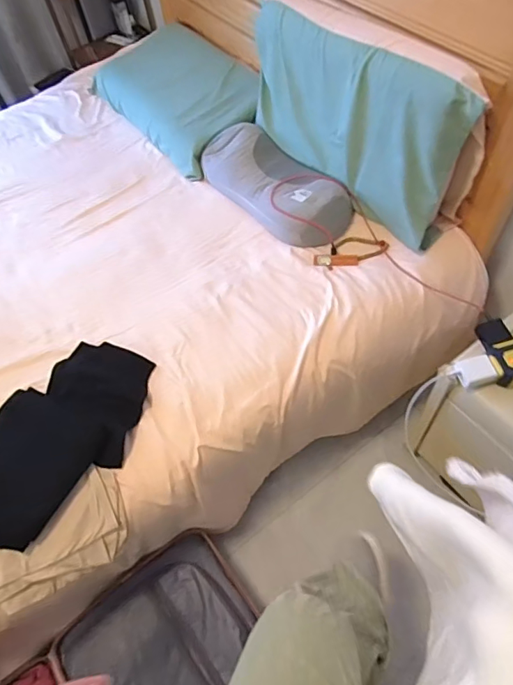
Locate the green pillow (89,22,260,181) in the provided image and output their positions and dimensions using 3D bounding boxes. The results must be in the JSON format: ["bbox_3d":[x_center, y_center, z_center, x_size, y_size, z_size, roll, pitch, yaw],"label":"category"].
[{"bbox_3d":[-0.238,-0.799,1.571,0.364,0.176,0.640,-34,59,-14],"label":"green pillow"}]

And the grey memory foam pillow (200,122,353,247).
[{"bbox_3d":[0.043,-0.429,1.321,0.196,0.116,0.476,-37,60,-15],"label":"grey memory foam pillow"}]

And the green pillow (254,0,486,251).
[{"bbox_3d":[0.211,-0.564,1.169,0.130,0.317,0.669,-36,62,-15],"label":"green pillow"}]

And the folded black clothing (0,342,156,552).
[{"bbox_3d":[-0.416,0.185,1.024,0.274,0.033,0.440,30,66,22],"label":"folded black clothing"}]

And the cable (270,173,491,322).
[{"bbox_3d":[0.287,-0.240,1.183,0.606,0.125,0.172,36,68,26],"label":"cable"}]

